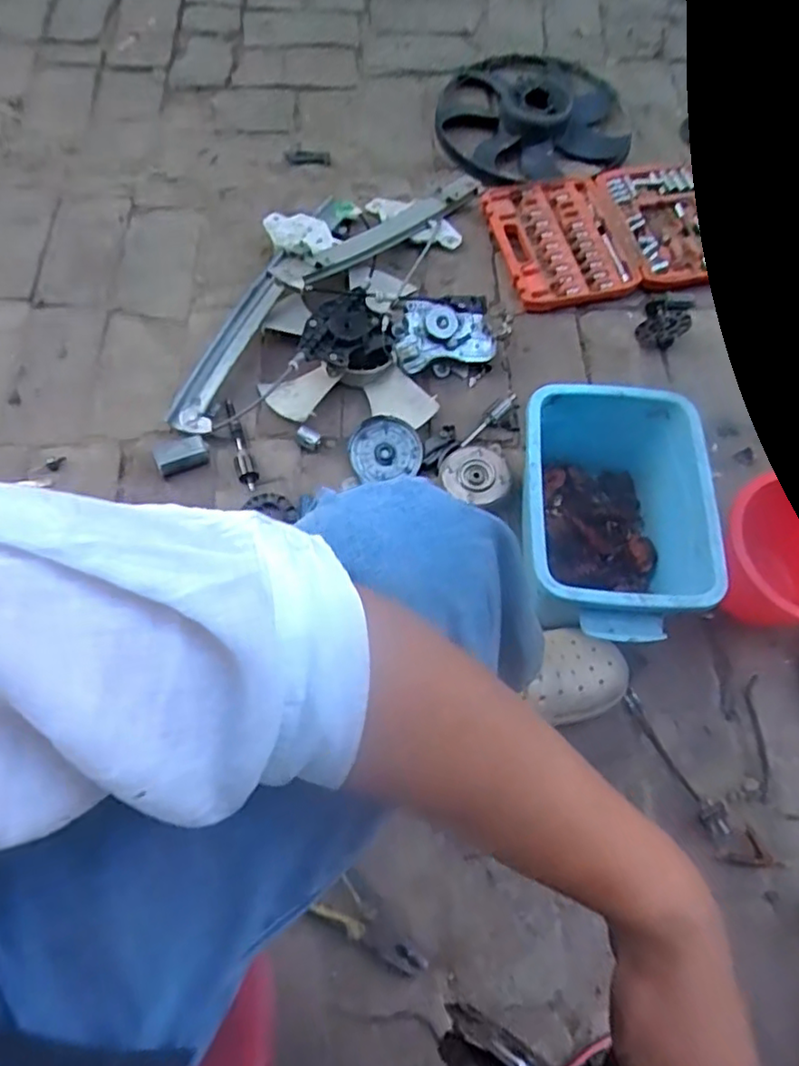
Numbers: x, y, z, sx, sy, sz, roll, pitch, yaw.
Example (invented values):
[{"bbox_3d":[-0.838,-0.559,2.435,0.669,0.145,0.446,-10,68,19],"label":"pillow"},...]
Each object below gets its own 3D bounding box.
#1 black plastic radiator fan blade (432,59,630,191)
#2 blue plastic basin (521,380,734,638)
[{"bbox_3d":[0.237,-0.720,1.119,0.326,0.072,0.301,-10,68,-7],"label":"black plastic radiator fan blade"},{"bbox_3d":[0.233,-0.014,0.738,0.198,0.127,0.284,3,66,0],"label":"blue plastic basin"}]

